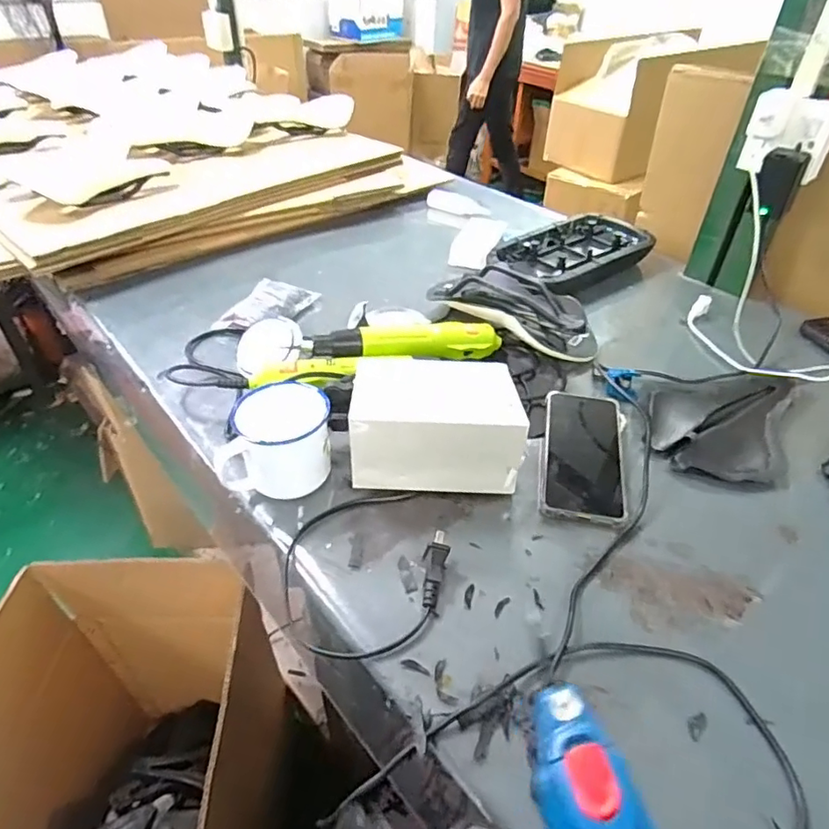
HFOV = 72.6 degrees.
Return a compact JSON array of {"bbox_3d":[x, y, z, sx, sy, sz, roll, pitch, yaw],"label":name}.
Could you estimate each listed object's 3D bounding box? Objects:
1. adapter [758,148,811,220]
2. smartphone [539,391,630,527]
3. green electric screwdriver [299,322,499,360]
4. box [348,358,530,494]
[{"bbox_3d":[0.455,-0.289,0.708,0.048,0.077,0.037,26,47,24],"label":"adapter"},{"bbox_3d":[0.174,0.039,0.581,0.087,0.018,0.168,17,47,3],"label":"smartphone"},{"bbox_3d":[-0.009,-0.086,0.682,0.240,0.038,0.047,-6,42,-9],"label":"green electric screwdriver"},{"bbox_3d":[0.020,0.006,0.548,0.157,0.081,0.099,1,41,-1],"label":"box"}]

